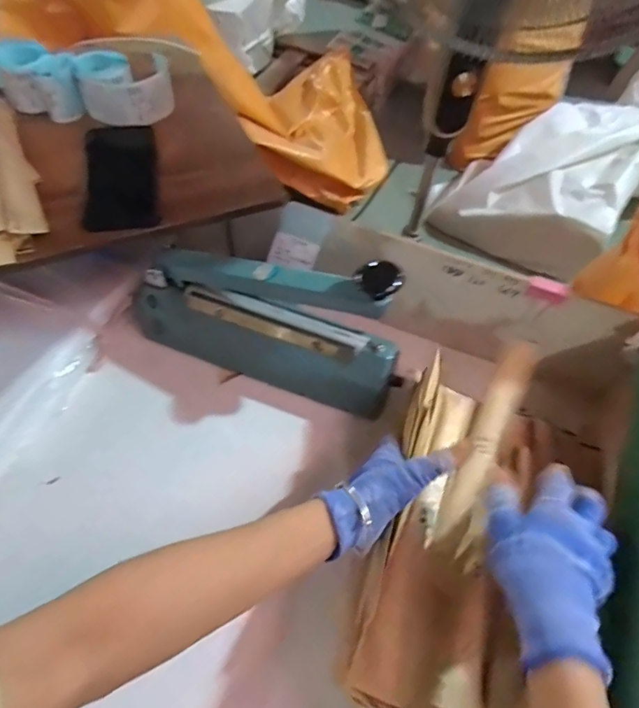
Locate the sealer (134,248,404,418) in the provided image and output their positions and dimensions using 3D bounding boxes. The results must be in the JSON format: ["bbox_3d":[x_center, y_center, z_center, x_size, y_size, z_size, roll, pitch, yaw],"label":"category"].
[{"bbox_3d":[-0.060,-0.045,0.544,0.303,0.184,0.063,18,57,8],"label":"sealer"}]

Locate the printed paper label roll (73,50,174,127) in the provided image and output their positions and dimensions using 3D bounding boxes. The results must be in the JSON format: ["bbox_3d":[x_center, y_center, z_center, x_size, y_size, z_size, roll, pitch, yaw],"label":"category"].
[{"bbox_3d":[-0.237,-0.326,0.602,0.107,0.050,0.085,-13,58,-12],"label":"printed paper label roll"}]

